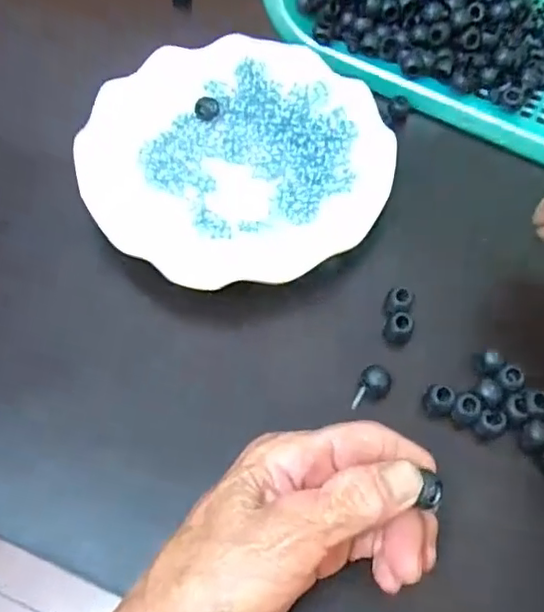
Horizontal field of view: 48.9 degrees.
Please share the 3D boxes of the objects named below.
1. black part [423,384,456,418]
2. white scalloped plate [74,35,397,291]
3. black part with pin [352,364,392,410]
[{"bbox_3d":[0.086,0.049,0.311,0.014,0.012,0.014,1,61,-1],"label":"black part"},{"bbox_3d":[-0.021,-0.092,0.367,0.178,0.020,0.174,1,61,-1],"label":"white scalloped plate"},{"bbox_3d":[0.053,0.043,0.312,0.015,0.014,0.021,16,62,7],"label":"black part with pin"}]

